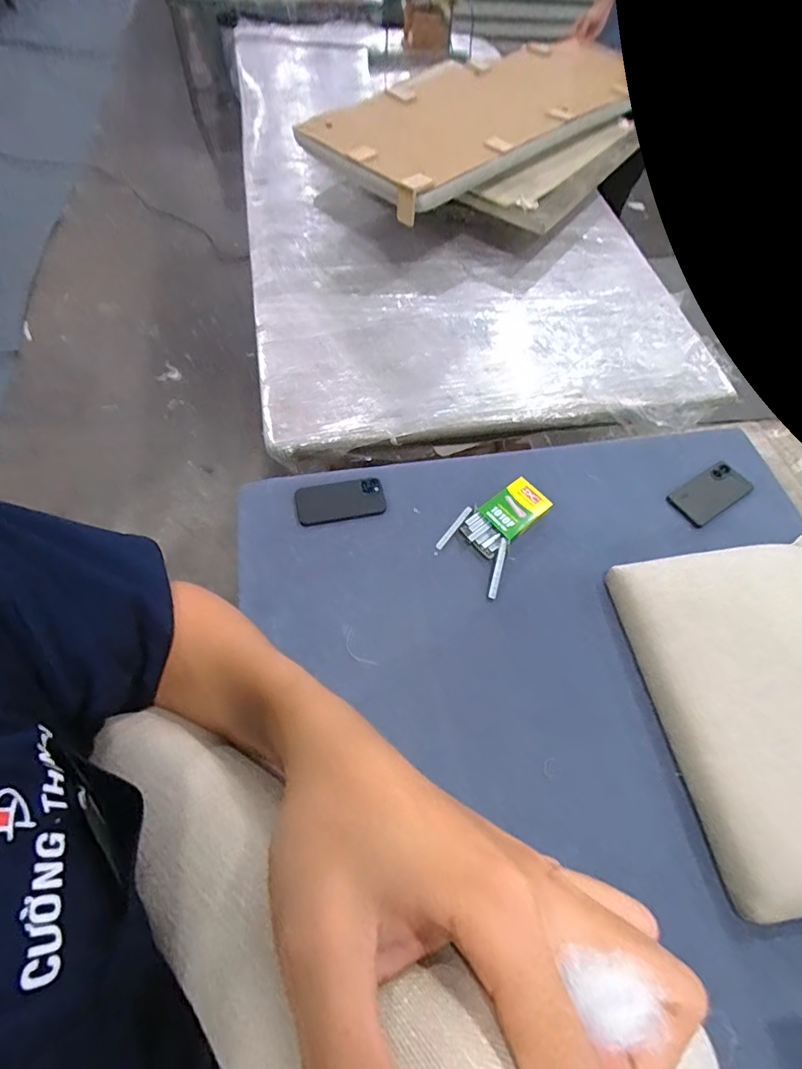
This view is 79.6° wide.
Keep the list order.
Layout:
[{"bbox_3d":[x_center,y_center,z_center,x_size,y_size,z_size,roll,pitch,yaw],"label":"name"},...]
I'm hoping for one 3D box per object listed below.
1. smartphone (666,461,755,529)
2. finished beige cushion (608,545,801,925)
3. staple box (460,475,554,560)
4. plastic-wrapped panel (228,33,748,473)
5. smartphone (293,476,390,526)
[{"bbox_3d":[0.563,-0.075,0.875,0.155,0.013,0.078,-29,66,-17],"label":"smartphone"},{"bbox_3d":[0.572,0.222,0.661,0.434,0.084,0.445,-6,62,-6],"label":"finished beige cushion"},{"bbox_3d":[0.177,-0.032,0.807,0.150,0.038,0.077,-33,68,-19],"label":"staple box"},{"bbox_3d":[0.108,-0.835,1.255,0.983,0.082,1.427,-8,68,-8],"label":"plastic-wrapped panel"},{"bbox_3d":[-0.102,-0.056,0.817,0.146,0.015,0.070,-8,62,-7],"label":"smartphone"}]

